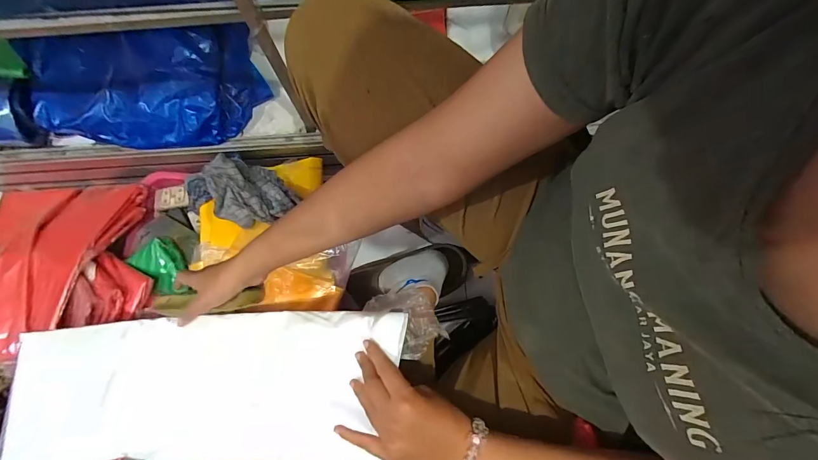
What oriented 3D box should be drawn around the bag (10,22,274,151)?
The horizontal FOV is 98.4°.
[{"bbox_3d":[-0.411,-0.226,0.560,0.331,0.063,0.181,-9,79,-2],"label":"bag"}]

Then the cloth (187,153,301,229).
[{"bbox_3d":[-0.257,-0.061,0.549,0.162,0.066,0.103,21,79,4],"label":"cloth"}]

